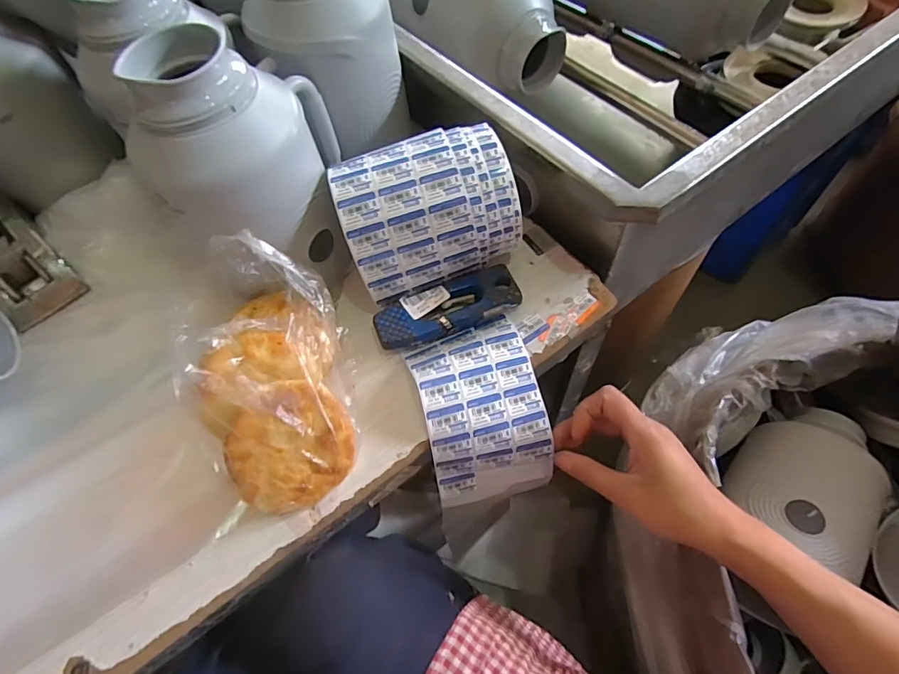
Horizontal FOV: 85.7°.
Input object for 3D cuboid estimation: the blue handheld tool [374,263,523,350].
[{"bbox_3d":[-0.002,-0.024,0.444,0.130,0.026,0.048,-17,64,-8],"label":"blue handheld tool"}]

